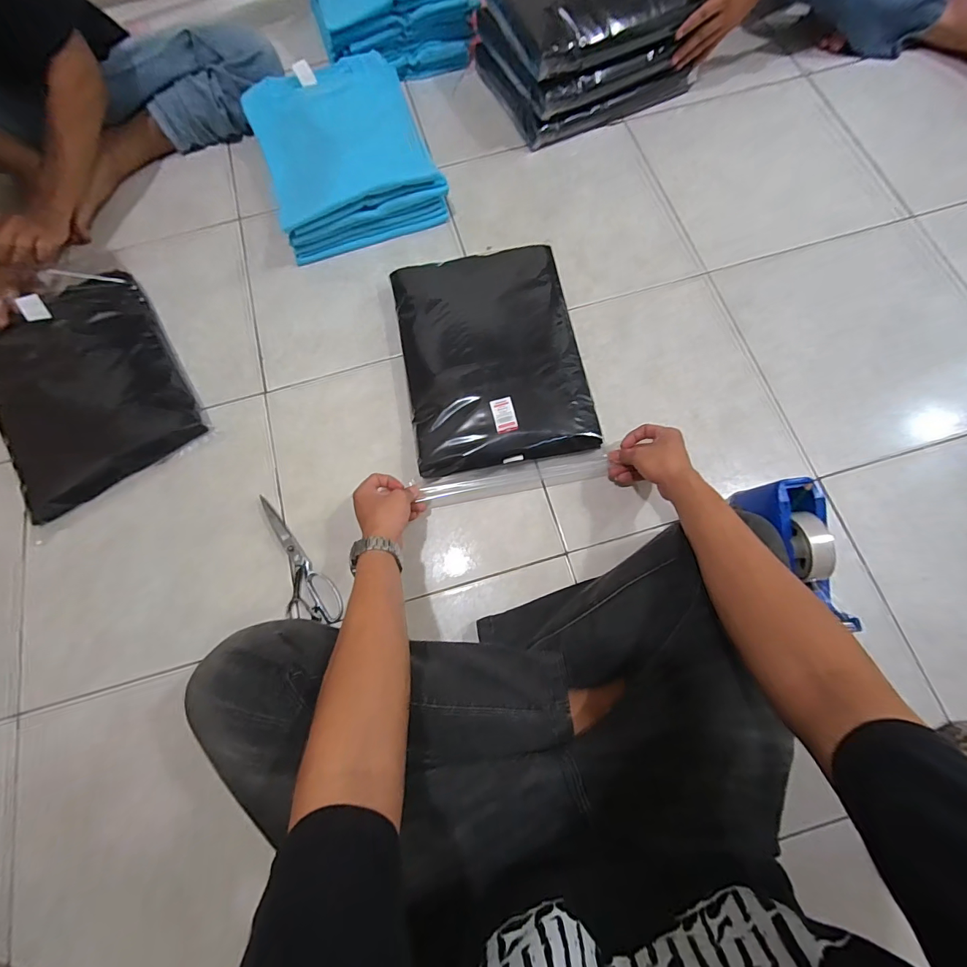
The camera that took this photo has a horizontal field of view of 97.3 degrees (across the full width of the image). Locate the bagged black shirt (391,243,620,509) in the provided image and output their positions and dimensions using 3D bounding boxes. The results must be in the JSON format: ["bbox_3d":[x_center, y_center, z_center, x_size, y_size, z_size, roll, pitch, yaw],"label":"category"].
[{"bbox_3d":[0.017,-0.184,0.673,0.274,0.070,0.393,-10,74,-1],"label":"bagged black shirt"}]

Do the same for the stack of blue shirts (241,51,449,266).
[{"bbox_3d":[-0.262,-0.623,0.804,0.293,0.090,0.370,-19,74,-3],"label":"stack of blue shirts"}]

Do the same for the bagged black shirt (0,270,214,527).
[{"bbox_3d":[-0.666,-0.175,0.706,0.281,0.057,0.390,-31,75,-6],"label":"bagged black shirt"}]

